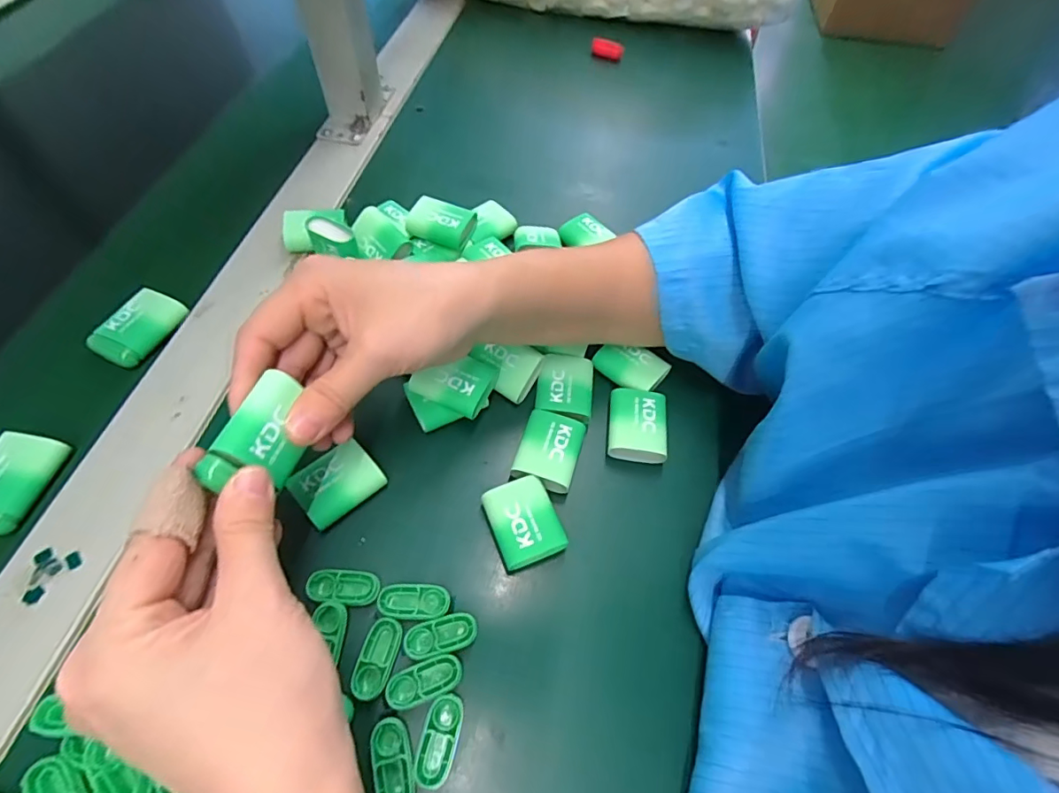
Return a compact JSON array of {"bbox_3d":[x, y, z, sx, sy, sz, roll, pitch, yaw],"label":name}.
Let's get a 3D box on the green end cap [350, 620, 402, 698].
[{"bbox_3d":[-0.070,0.121,0.231,0.016,0.005,0.033,11,53,6],"label":"green end cap"}]

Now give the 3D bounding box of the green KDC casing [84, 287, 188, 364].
[{"bbox_3d":[-0.249,-0.045,0.317,0.033,0.016,0.051,24,56,15],"label":"green KDC casing"}]

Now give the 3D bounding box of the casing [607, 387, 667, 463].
[{"bbox_3d":[0.065,0.018,0.300,0.035,0.013,0.047,7,53,3],"label":"casing"}]

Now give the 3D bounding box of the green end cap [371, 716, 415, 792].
[{"bbox_3d":[-0.058,0.156,0.211,0.015,0.006,0.034,-13,54,-11],"label":"green end cap"}]

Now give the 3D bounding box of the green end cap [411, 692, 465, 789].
[{"bbox_3d":[-0.040,0.152,0.220,0.015,0.012,0.034,12,53,7],"label":"green end cap"}]

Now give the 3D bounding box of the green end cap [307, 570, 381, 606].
[{"bbox_3d":[-0.091,0.093,0.244,0.034,0.004,0.016,1,53,-1],"label":"green end cap"}]

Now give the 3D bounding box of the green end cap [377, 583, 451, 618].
[{"bbox_3d":[-0.057,0.101,0.246,0.033,0.009,0.015,1,53,-1],"label":"green end cap"}]

